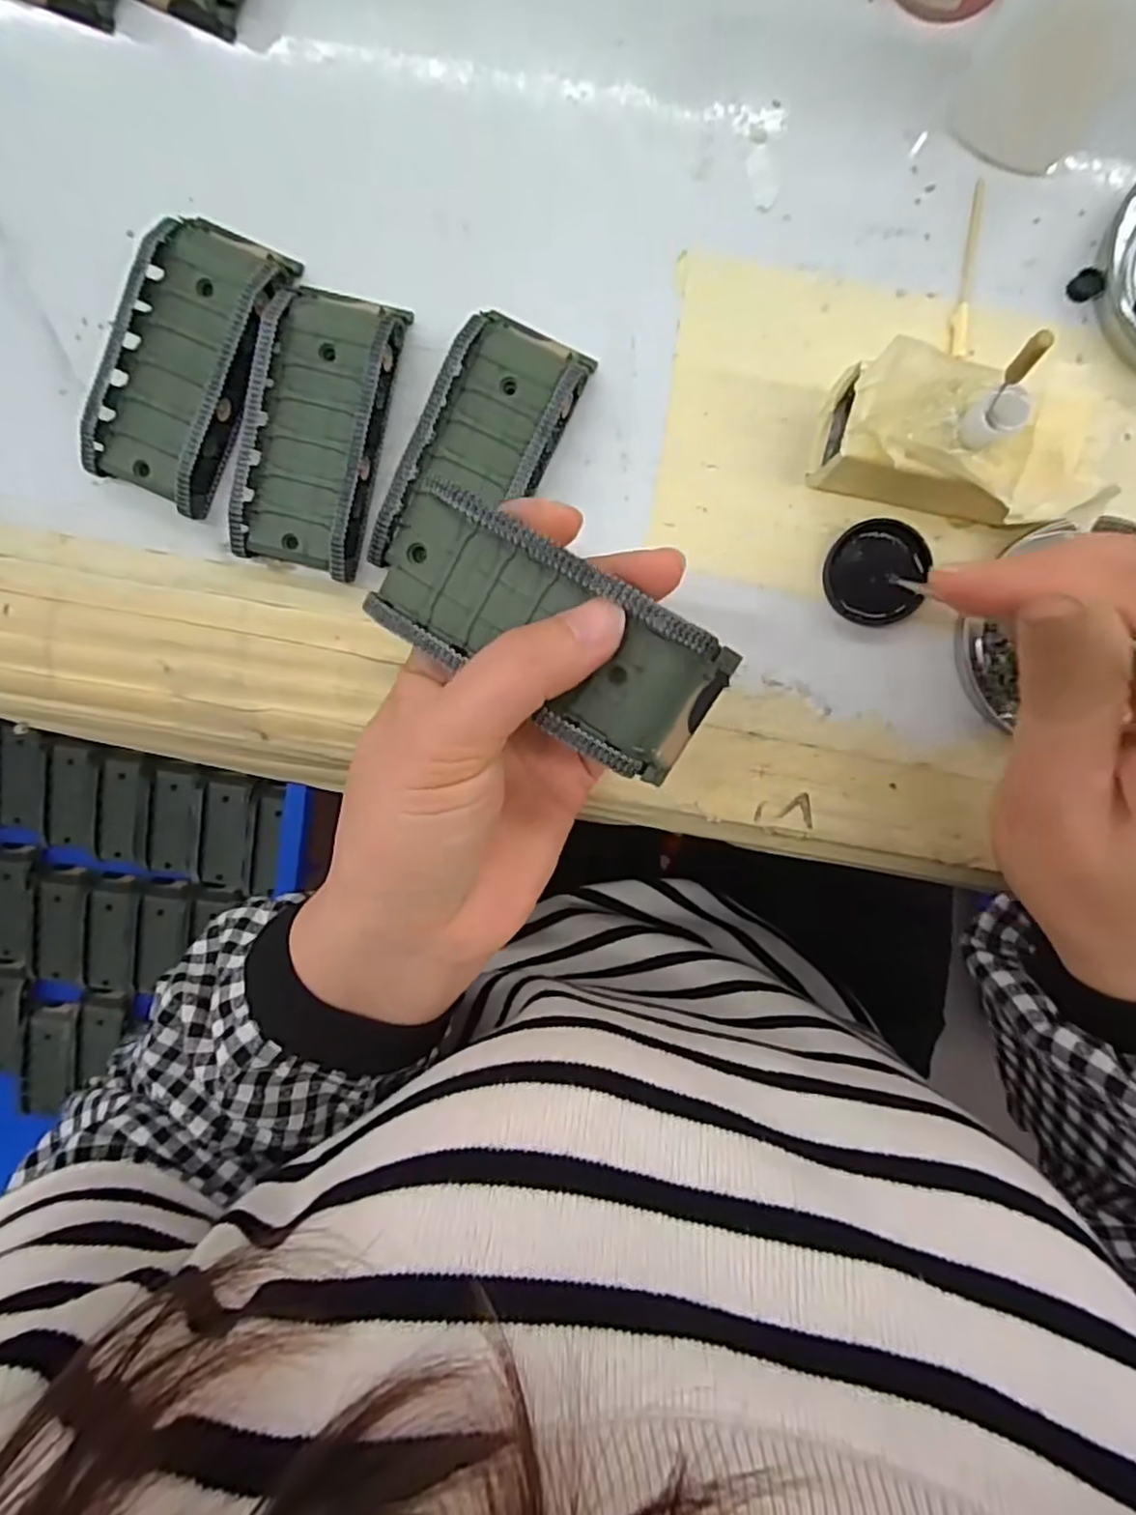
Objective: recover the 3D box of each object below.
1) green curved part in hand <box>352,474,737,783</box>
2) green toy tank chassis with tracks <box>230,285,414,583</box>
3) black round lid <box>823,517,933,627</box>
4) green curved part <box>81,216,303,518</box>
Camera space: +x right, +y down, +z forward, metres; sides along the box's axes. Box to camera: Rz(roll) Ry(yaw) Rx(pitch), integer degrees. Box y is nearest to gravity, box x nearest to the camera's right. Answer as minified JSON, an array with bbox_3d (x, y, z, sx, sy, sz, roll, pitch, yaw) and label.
[{"bbox_3d":[-0.006,-0.033,0.186,0.097,0.020,0.041,32,95,4],"label":"green curved part in hand"},{"bbox_3d":[-0.089,-0.116,0.243,0.045,0.018,0.095,13,94,2],"label":"green toy tank chassis with tracks"},{"bbox_3d":[0.109,-0.066,0.243,0.034,0.007,0.035,0,94,3],"label":"black round lid"},{"bbox_3d":[-0.133,-0.140,0.244,0.048,0.018,0.095,25,95,1],"label":"green curved part"}]

